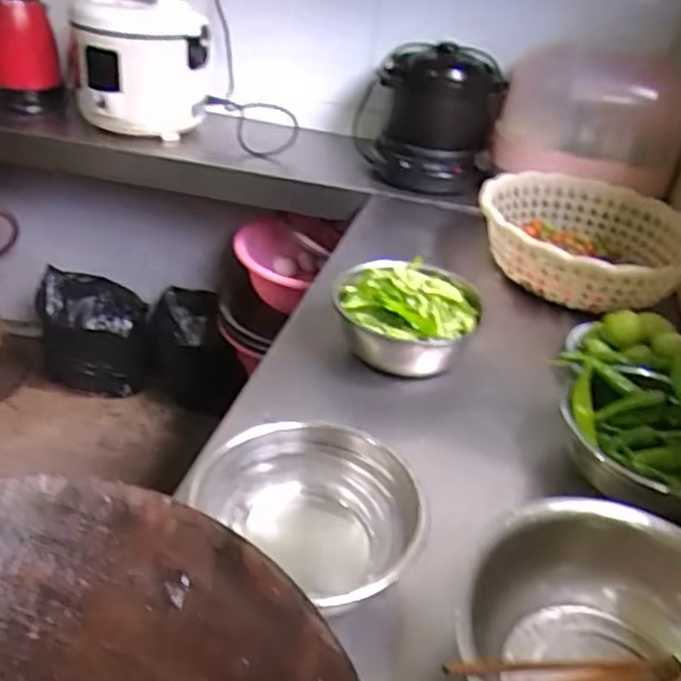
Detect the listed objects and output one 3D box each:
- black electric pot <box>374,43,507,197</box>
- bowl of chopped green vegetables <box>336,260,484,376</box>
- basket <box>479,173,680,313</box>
[{"bbox_3d":[0.193,-0.437,1.382,0.236,0.244,0.275,10,34,4],"label":"black electric pot"},{"bbox_3d":[0.080,-0.023,0.871,0.164,0.111,0.151,5,34,-4],"label":"bowl of chopped green vegetables"},{"bbox_3d":[0.385,-0.152,1.086,0.336,0.094,0.321,10,34,4],"label":"basket"}]

